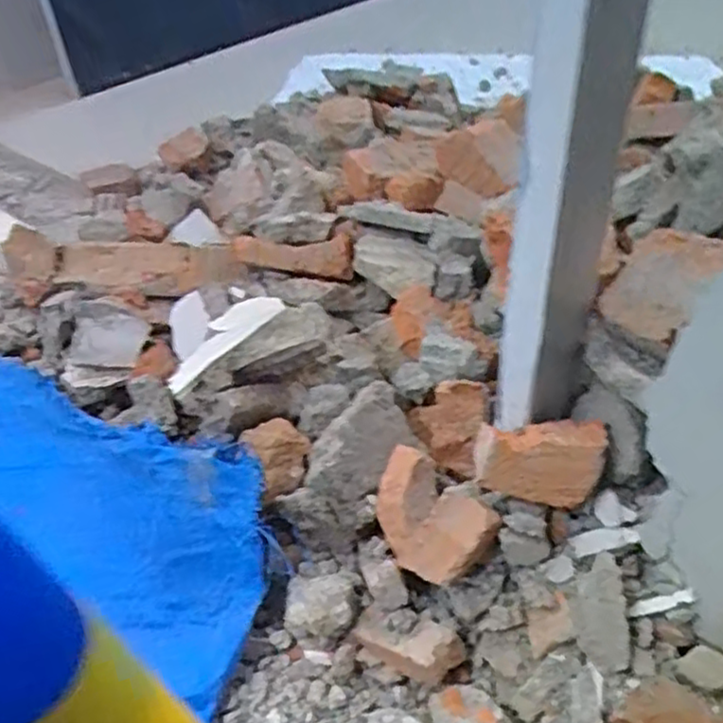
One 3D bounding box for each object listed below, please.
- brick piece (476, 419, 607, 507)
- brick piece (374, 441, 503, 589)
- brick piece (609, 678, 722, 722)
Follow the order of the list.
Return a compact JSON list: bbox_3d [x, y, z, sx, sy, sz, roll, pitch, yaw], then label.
[{"bbox_3d":[0.146,0.077,0.595,0.102,0.050,0.053,-3,40,2],"label":"brick piece"},{"bbox_3d":[0.055,0.132,0.620,0.081,0.052,0.115,-51,50,2],"label":"brick piece"},{"bbox_3d":[0.235,0.266,0.544,0.089,0.037,0.041,10,42,17],"label":"brick piece"}]

